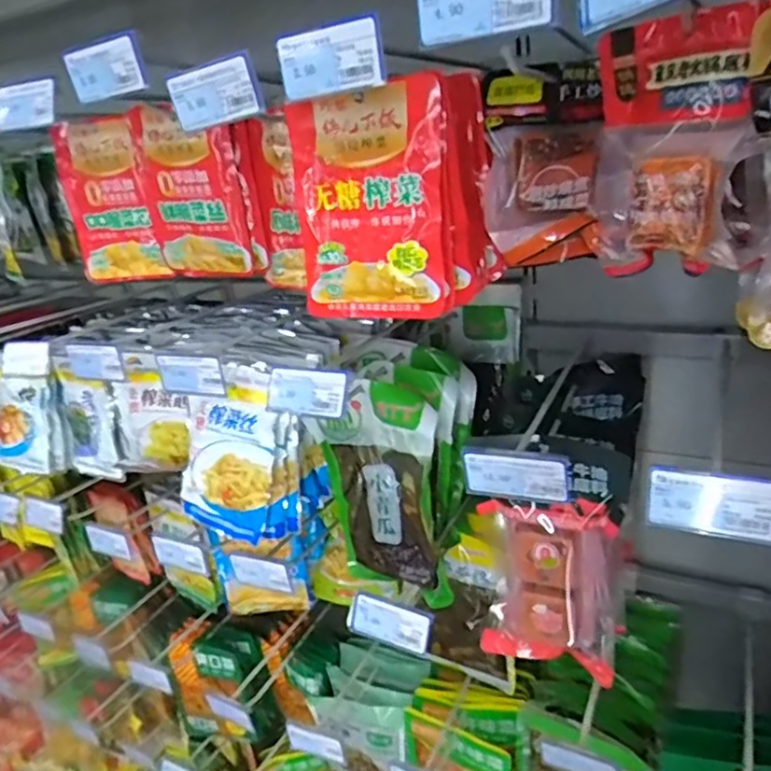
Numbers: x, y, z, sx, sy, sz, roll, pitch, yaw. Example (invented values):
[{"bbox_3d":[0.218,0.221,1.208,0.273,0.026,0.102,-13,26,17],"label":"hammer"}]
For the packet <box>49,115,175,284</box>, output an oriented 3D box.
[{"bbox_3d":[-0.279,-0.185,0.630,0.102,0.156,0.015,-1,23,13],"label":"packet"}]

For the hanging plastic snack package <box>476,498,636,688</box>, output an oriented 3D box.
[{"bbox_3d":[0.168,0.201,0.618,0.138,0.203,0.044,-2,24,13],"label":"hanging plastic snack package"}]

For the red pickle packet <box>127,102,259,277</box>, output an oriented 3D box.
[{"bbox_3d":[-0.187,-0.181,0.591,0.113,0.158,0.019,3,32,21],"label":"red pickle packet"}]

